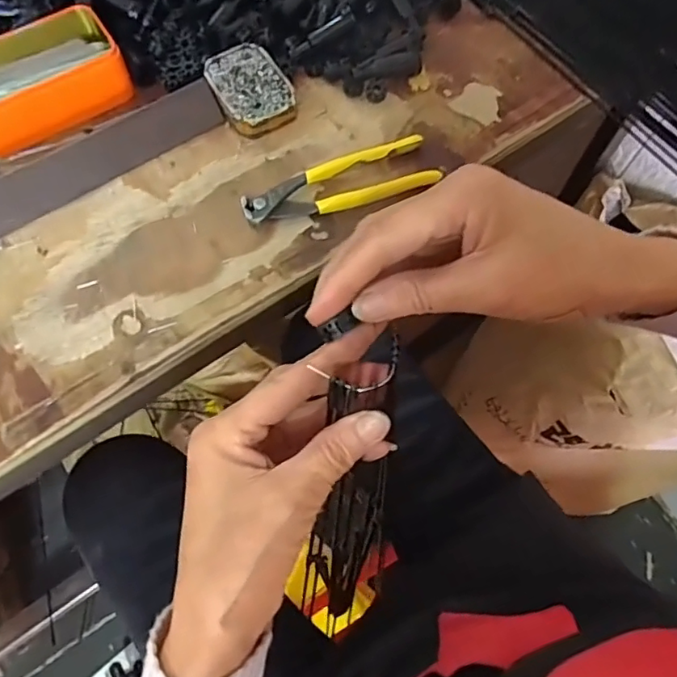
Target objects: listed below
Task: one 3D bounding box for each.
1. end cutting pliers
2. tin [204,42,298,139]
[{"bbox_3d":[0.001,-0.129,0.461,0.164,0.012,0.055,-18,69,-9],"label":"end cutting pliers"},{"bbox_3d":[-0.079,-0.223,0.492,0.063,0.021,0.086,-28,71,-12],"label":"tin"}]

